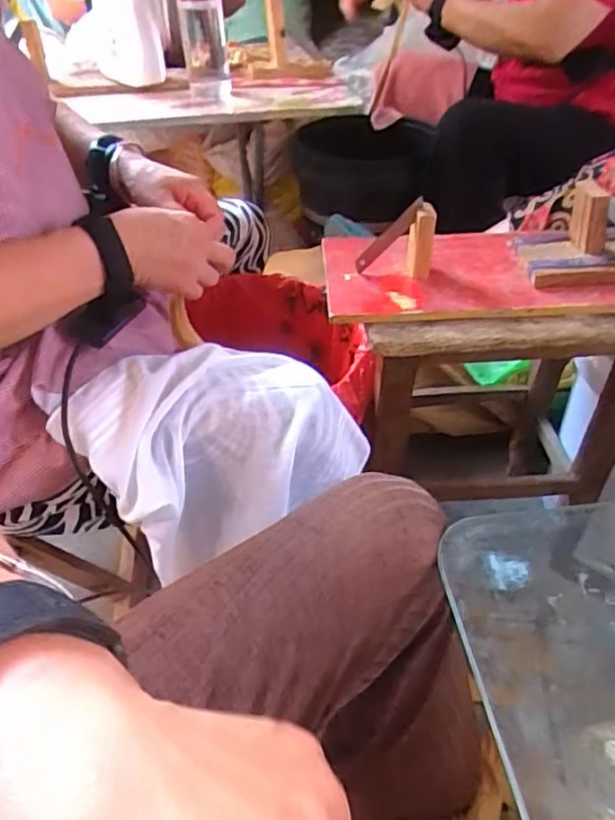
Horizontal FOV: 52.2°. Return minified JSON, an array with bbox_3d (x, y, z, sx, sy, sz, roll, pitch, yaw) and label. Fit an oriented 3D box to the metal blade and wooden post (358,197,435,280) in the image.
[{"bbox_3d":[0.097,-0.186,0.683,0.078,0.078,0.029,10,42,12],"label":"metal blade and wooden post"}]

